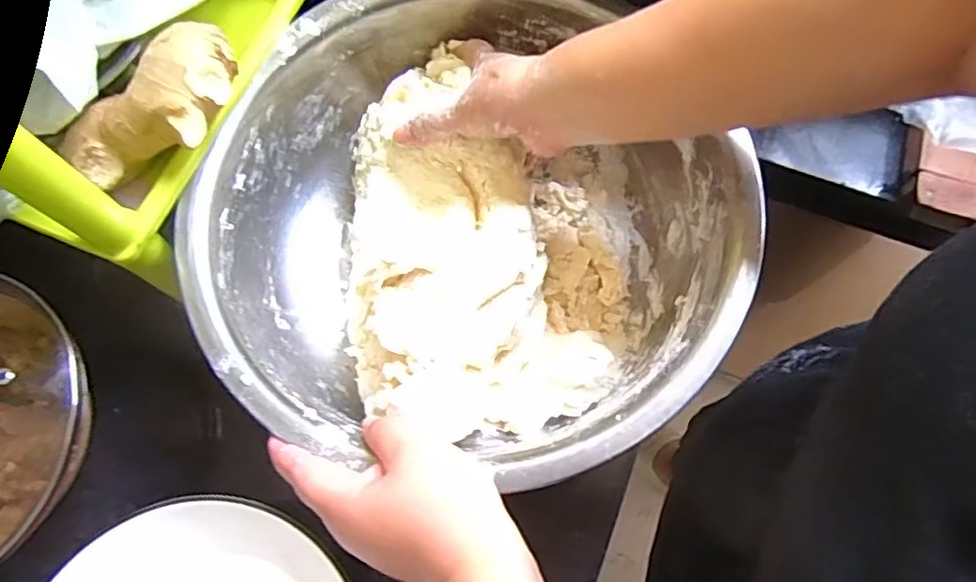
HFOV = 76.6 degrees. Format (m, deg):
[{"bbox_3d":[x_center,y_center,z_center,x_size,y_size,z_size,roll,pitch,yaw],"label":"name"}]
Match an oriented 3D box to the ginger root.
[{"bbox_3d":[-0.191,-0.104,0.355,0.109,0.030,0.057,-41,75,1],"label":"ginger root"}]

